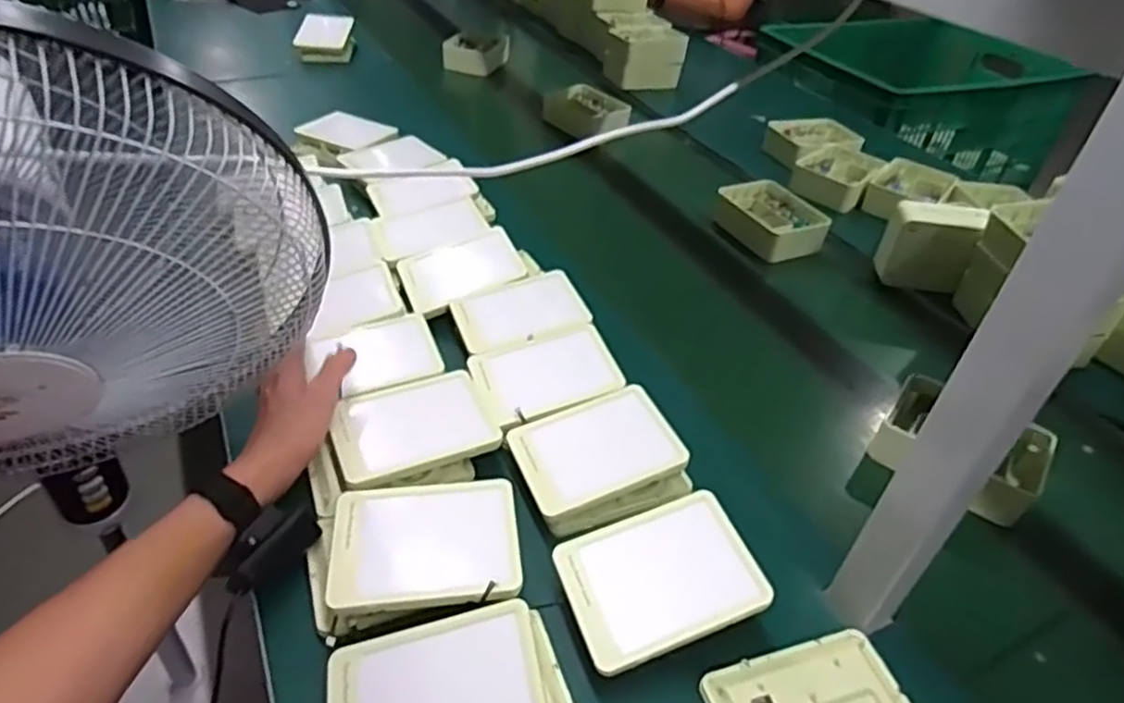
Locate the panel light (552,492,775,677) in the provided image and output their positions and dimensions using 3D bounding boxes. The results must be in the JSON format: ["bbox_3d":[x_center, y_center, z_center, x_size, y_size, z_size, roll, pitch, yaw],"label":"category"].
[{"bbox_3d":[0.072,0.166,0.509,0.140,0.014,0.103,-18,46,-10],"label":"panel light"}]

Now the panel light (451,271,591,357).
[{"bbox_3d":[-0.045,-0.045,0.746,0.133,0.017,0.101,-11,42,-19],"label":"panel light"}]

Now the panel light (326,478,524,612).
[{"bbox_3d":[-0.102,0.141,0.518,0.135,0.014,0.105,-1,40,-8],"label":"panel light"}]

